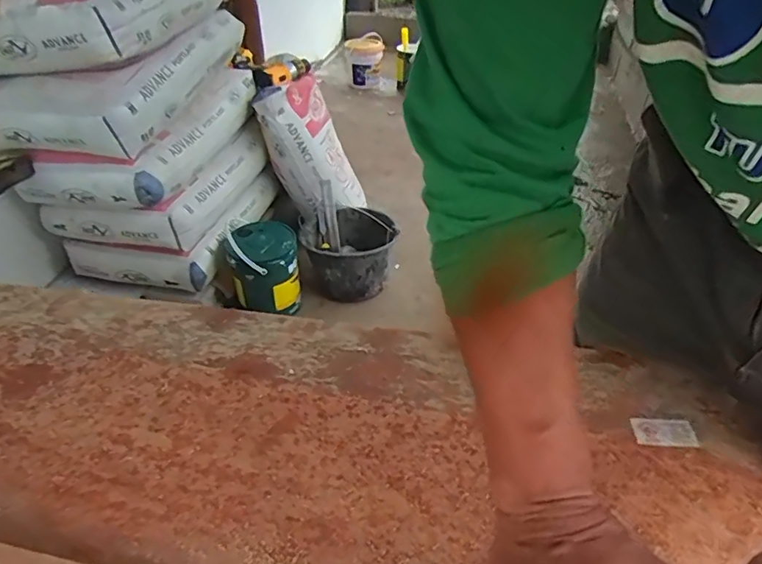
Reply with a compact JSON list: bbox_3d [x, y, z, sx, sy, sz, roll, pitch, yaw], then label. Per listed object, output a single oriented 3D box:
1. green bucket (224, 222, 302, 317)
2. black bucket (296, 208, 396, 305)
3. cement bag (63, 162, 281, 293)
[{"bbox_3d":[-0.305,-0.036,1.365,0.170,0.207,0.180,-2,44,2],"label":"green bucket"},{"bbox_3d":[-0.092,-0.078,1.491,0.261,0.192,0.251,-2,44,2],"label":"black bucket"},{"bbox_3d":[-0.537,-0.184,1.448,0.355,0.155,0.511,10,45,13],"label":"cement bag"}]

